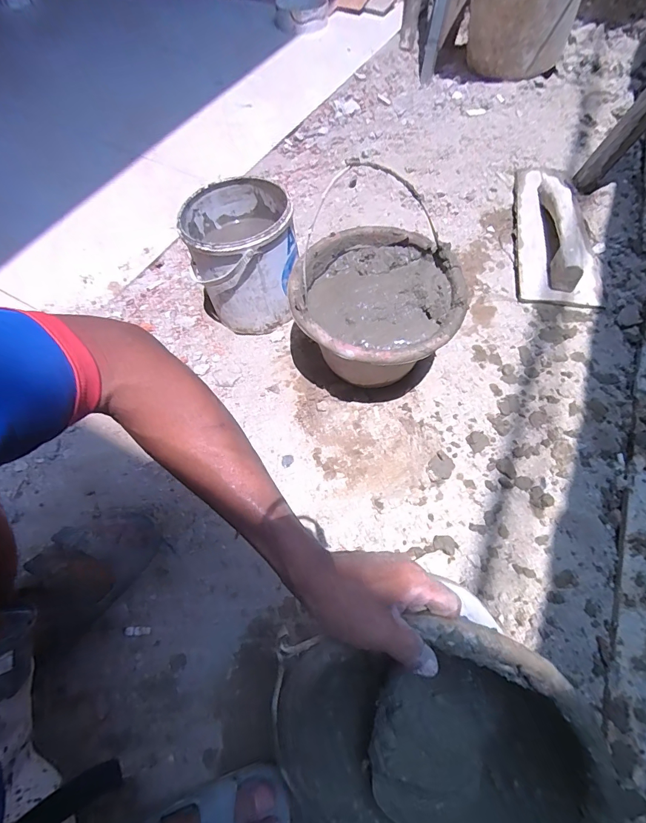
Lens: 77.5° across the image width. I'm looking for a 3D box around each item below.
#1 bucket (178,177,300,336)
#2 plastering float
[{"bbox_3d":[-0.134,-0.272,0.721,0.170,0.202,0.183,-2,63,3],"label":"bucket"},{"bbox_3d":[0.481,-0.390,0.816,0.154,0.067,0.406,8,64,8],"label":"plastering float"}]

